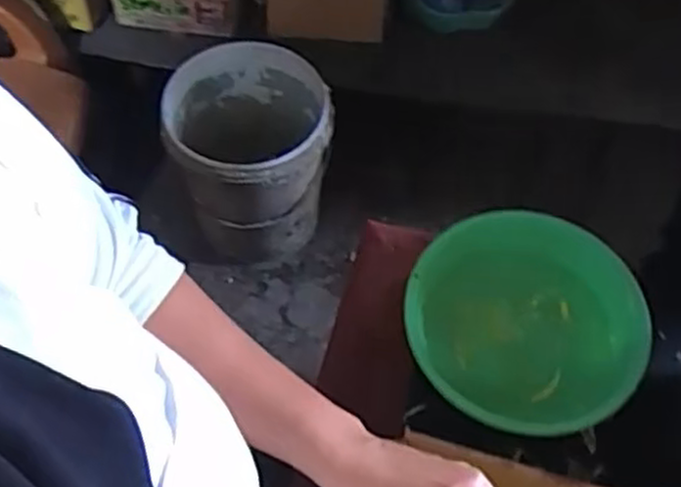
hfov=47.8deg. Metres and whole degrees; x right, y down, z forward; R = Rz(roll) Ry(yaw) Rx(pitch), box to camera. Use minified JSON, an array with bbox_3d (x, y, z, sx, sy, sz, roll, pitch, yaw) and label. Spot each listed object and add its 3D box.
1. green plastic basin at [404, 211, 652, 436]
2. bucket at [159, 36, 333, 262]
[{"bbox_3d":[0.187,0.088,0.785,0.232,0.076,0.225,0,60,-1],"label":"green plastic basin"},{"bbox_3d":[-0.174,-0.182,1.563,0.296,0.368,0.300,0,60,-1],"label":"bucket"}]

